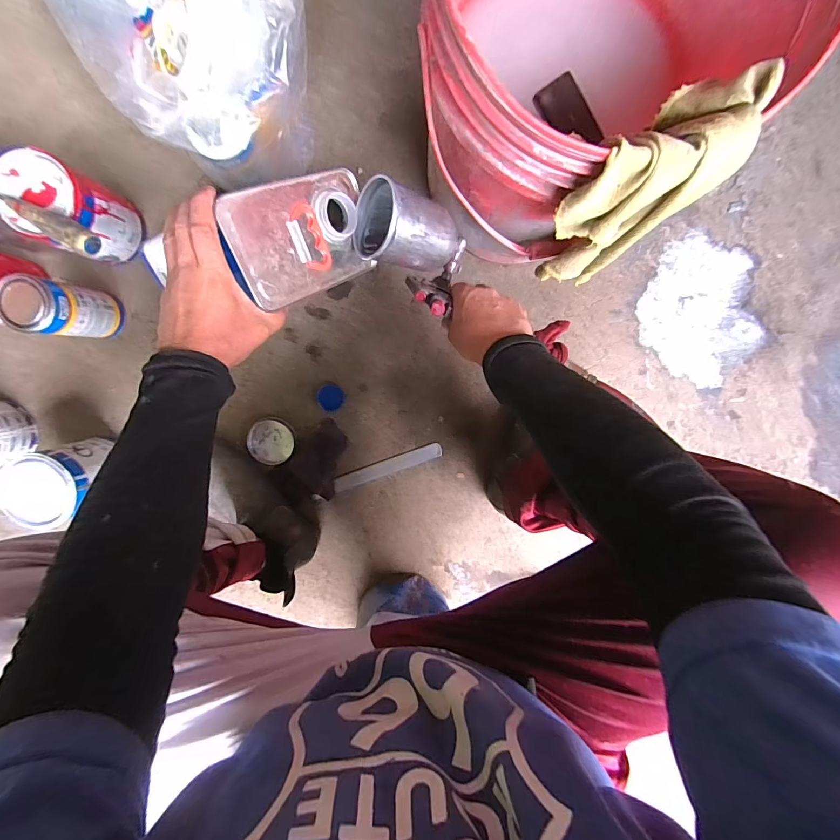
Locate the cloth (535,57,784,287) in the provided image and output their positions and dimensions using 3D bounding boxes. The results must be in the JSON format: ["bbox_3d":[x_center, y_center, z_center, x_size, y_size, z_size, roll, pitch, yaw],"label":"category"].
[{"bbox_3d":[0.195,-0.206,0.364,0.140,0.182,0.082,-38,97,3],"label":"cloth"}]

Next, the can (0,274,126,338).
[{"bbox_3d":[-0.498,-0.155,0.554,0.070,0.134,0.069,0,97,-3],"label":"can"}]

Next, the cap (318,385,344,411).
[{"bbox_3d":[-0.146,-0.036,0.643,0.039,0.025,0.043,0,97,-3],"label":"cap"}]

